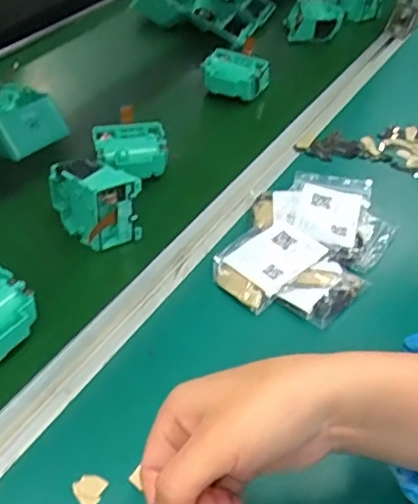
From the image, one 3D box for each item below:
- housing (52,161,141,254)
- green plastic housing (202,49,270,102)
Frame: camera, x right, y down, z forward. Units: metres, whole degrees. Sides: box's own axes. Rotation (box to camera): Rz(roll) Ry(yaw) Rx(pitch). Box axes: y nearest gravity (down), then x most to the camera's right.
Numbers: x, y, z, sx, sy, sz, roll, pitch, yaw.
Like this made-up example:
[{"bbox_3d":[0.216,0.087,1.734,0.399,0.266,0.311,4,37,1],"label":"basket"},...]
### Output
[{"bbox_3d":[-0.104,-0.050,0.549,0.054,0.072,0.069,-29,56,-28],"label":"housing"},{"bbox_3d":[0.033,-0.224,0.759,0.081,0.039,0.063,20,48,12],"label":"green plastic housing"}]

